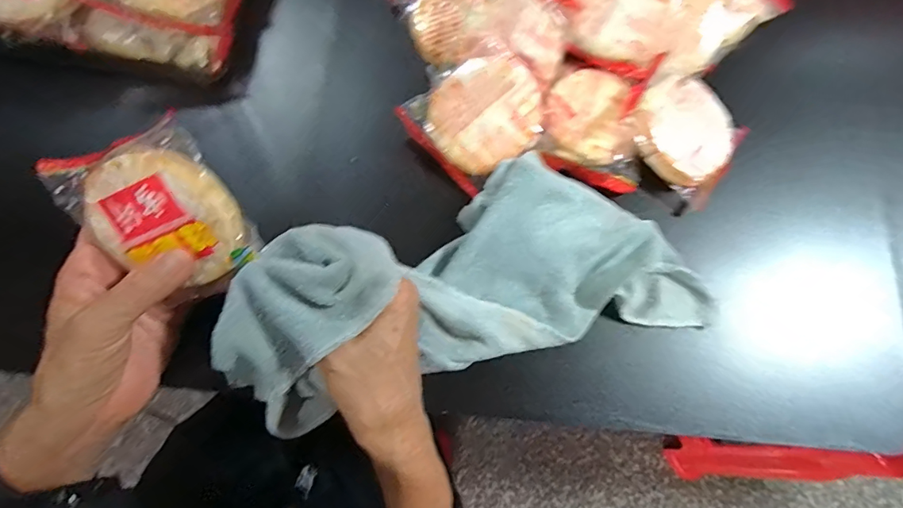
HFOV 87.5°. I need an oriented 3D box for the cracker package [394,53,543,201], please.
[{"bbox_3d":[0.022,-0.099,0.347,0.093,0.015,0.080,-35,98,2],"label":"cracker package"}]

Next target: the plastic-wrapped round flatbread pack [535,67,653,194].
[{"bbox_3d":[0.110,-0.101,0.364,0.077,0.025,0.089,13,75,-2],"label":"plastic-wrapped round flatbread pack"}]

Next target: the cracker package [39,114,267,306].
[{"bbox_3d":[-0.152,-0.017,0.248,0.078,0.013,0.093,-23,114,11],"label":"cracker package"}]

